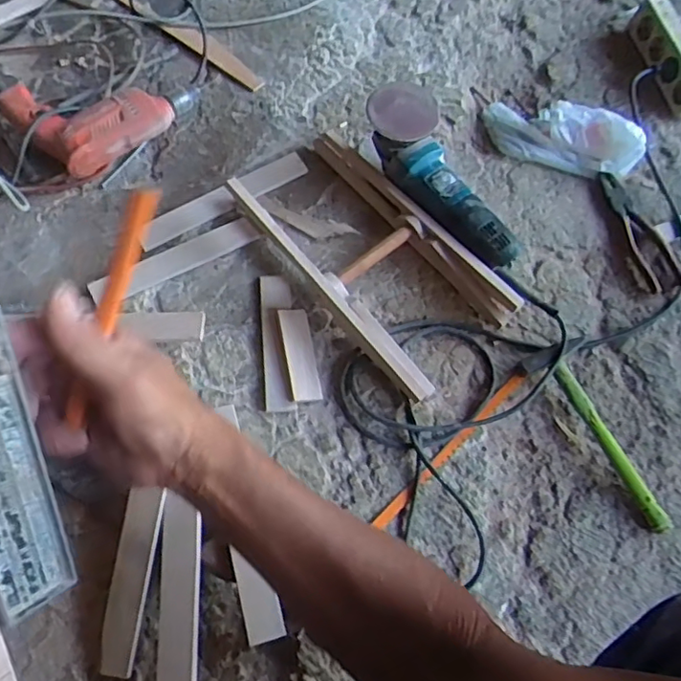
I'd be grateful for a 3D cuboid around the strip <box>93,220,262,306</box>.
[{"bbox_3d":[-0.213,-0.105,0.769,0.219,0.015,0.040,-27,71,-12],"label":"strip"}]

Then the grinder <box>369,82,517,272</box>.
[{"bbox_3d":[0.130,-0.207,0.768,0.080,0.068,0.273,-33,85,-15],"label":"grinder"}]

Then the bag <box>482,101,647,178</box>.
[{"bbox_3d":[0.314,-0.294,0.860,0.229,0.067,0.091,19,67,21],"label":"bag"}]

